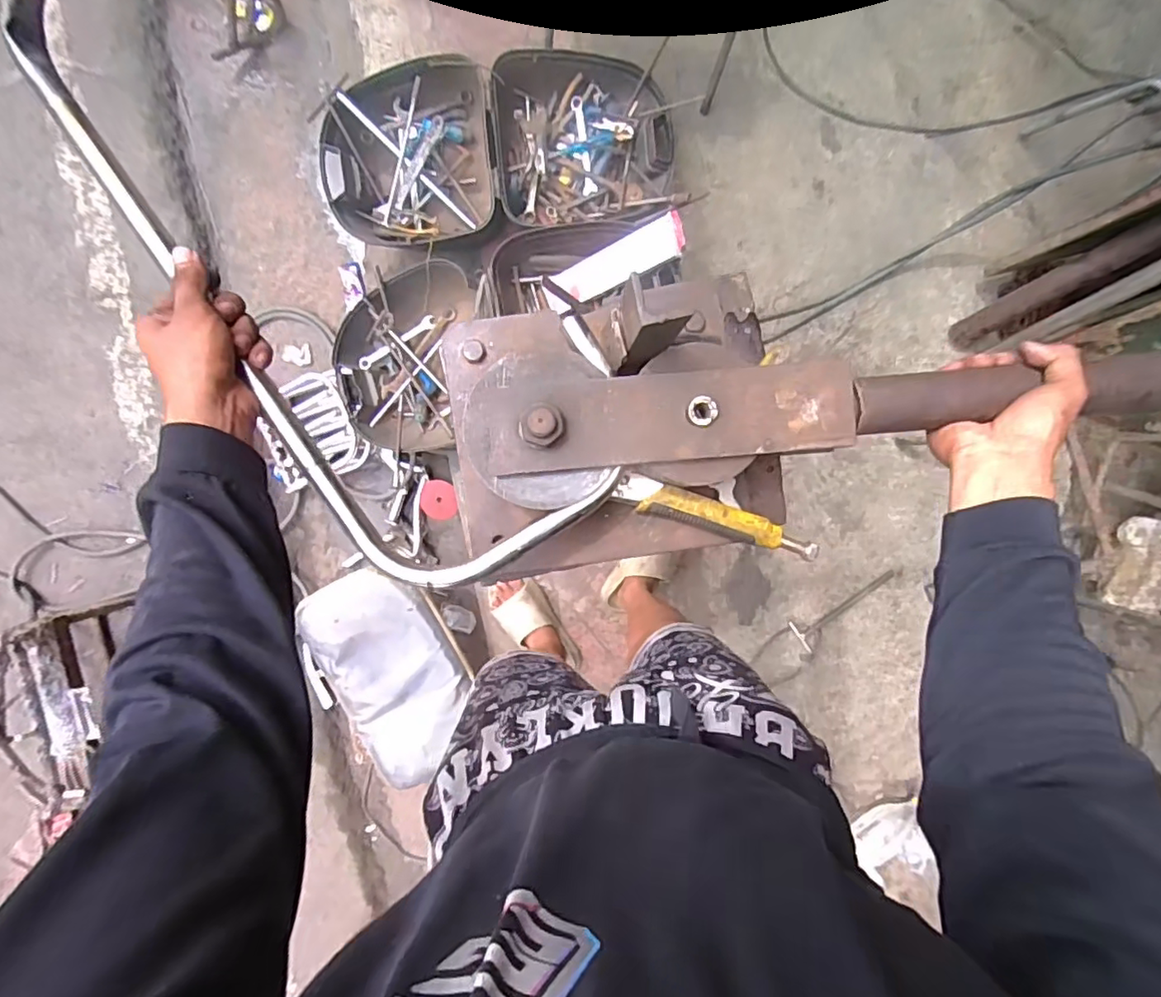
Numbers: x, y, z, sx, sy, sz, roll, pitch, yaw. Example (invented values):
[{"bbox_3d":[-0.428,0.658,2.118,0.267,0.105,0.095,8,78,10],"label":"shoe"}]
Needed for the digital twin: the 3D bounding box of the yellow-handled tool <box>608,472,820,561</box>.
[{"bbox_3d":[0.119,0.017,0.518,0.181,0.015,0.027,18,91,-4],"label":"yellow-handled tool"}]

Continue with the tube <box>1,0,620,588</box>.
[{"bbox_3d":[-0.227,-0.174,0.457,0.183,0.039,0.586,-40,92,1],"label":"tube"}]

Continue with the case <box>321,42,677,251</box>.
[{"bbox_3d":[-0.183,-0.757,1.299,0.749,0.117,0.400,-14,93,-3],"label":"case"}]

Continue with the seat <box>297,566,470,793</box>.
[{"bbox_3d":[-0.402,0.378,1.279,0.253,0.064,0.448,-25,93,-2],"label":"seat"}]

